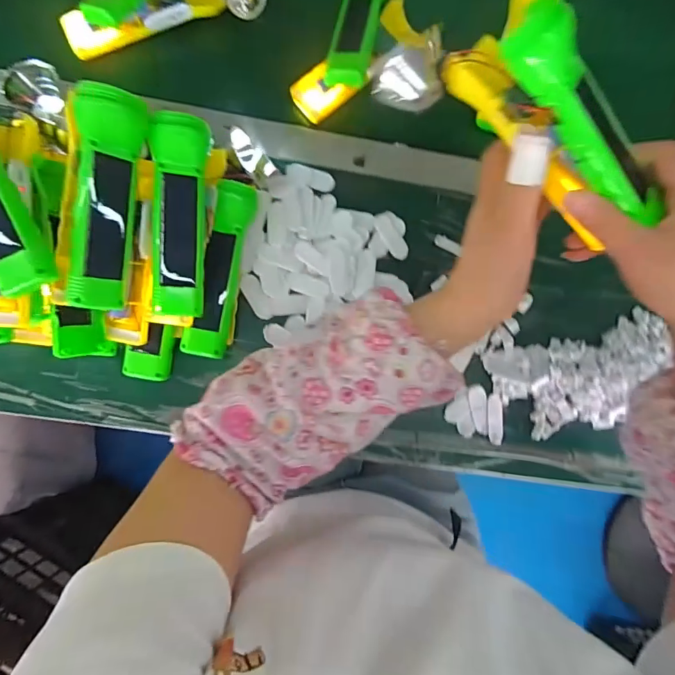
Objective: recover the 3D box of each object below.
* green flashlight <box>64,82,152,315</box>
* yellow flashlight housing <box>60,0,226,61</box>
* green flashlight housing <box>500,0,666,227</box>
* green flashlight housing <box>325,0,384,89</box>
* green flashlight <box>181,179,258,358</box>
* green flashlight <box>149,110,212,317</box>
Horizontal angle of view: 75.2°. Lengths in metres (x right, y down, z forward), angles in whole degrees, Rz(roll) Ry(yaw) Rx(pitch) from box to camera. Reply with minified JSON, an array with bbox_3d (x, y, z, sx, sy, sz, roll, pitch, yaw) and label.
[{"bbox_3d":[-0.179,-0.104,0.336,0.038,0.033,0.162,9,98,-7],"label":"green flashlight"},{"bbox_3d":[-0.202,-0.340,0.454,0.162,0.031,0.046,-23,86,-8],"label":"yellow flashlight housing"},{"bbox_3d":[0.152,-0.130,0.260,0.141,0.021,0.039,41,80,-23],"label":"green flashlight housing"},{"bbox_3d":[0.023,-0.336,0.471,0.046,0.035,0.148,12,82,-4],"label":"green flashlight housing"},{"bbox_3d":[-0.109,-0.063,0.413,0.042,0.033,0.157,15,95,-13],"label":"green flashlight"},{"bbox_3d":[-0.133,-0.100,0.371,0.045,0.029,0.161,0,97,-25],"label":"green flashlight"}]

